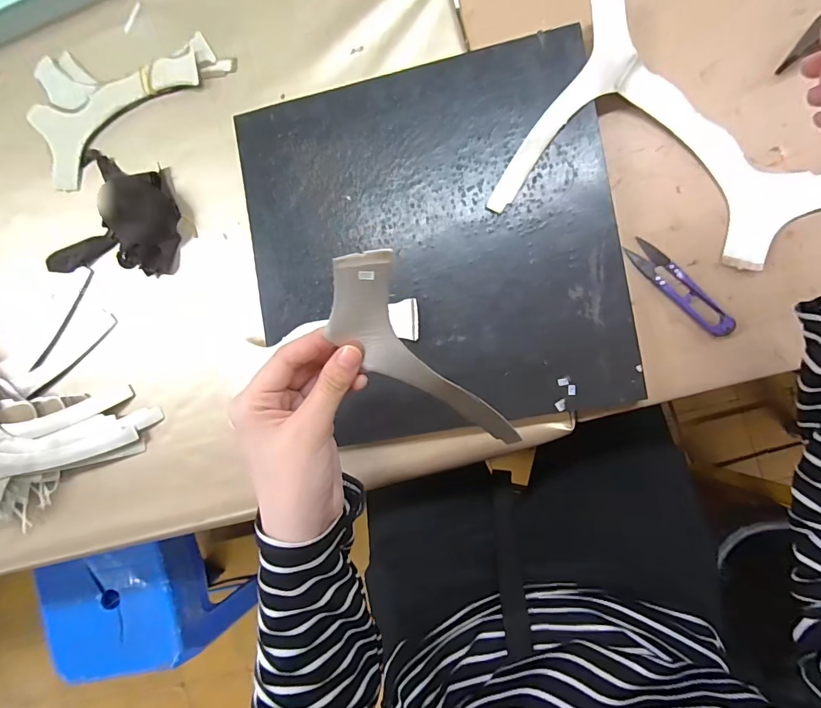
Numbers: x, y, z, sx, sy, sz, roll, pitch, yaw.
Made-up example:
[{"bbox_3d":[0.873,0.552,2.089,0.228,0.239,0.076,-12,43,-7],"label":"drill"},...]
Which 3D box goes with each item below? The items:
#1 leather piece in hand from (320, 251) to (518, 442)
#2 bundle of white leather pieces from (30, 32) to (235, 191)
[{"bbox_3d":[0.011,0.012,0.266,0.052,0.021,0.185,-39,126,7],"label":"leather piece in hand"},{"bbox_3d":[-0.282,-0.262,0.413,0.206,0.006,0.116,-27,88,8],"label":"bundle of white leather pieces"}]

